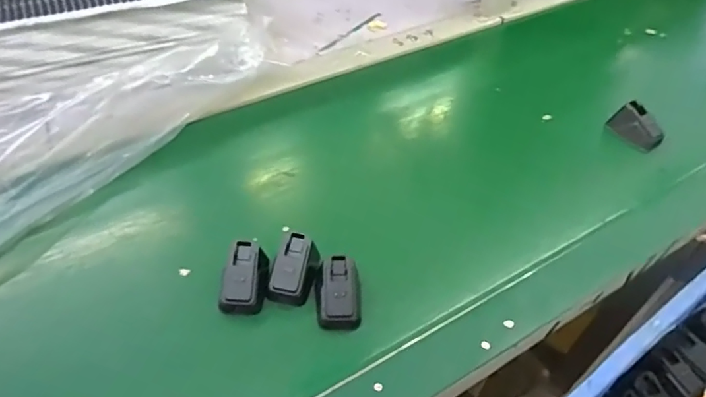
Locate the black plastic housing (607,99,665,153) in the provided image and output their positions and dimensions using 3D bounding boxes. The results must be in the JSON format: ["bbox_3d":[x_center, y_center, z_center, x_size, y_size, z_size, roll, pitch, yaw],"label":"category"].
[{"bbox_3d":[0.381,-0.097,0.708,0.036,0.038,0.065,-28,55,-26],"label":"black plastic housing"}]

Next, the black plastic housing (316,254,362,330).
[{"bbox_3d":[-0.013,0.090,0.507,0.042,0.034,0.060,-1,47,-4],"label":"black plastic housing"}]

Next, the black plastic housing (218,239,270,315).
[{"bbox_3d":[-0.109,0.078,0.519,0.046,0.036,0.063,2,47,-2],"label":"black plastic housing"}]

